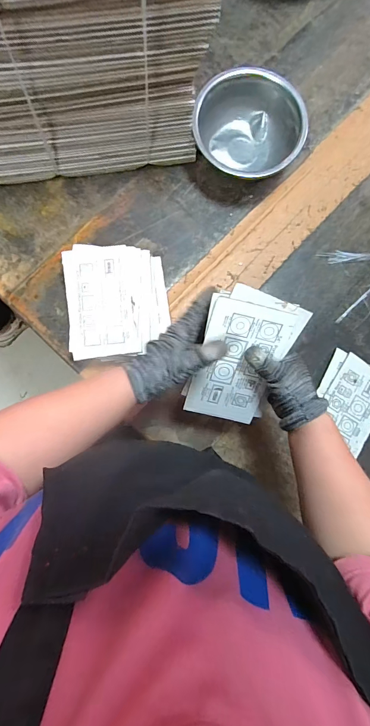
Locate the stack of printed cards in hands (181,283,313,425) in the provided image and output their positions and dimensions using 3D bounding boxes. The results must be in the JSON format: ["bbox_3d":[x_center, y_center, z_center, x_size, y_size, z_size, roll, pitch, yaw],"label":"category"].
[{"bbox_3d":[0.068,-0.001,0.404,0.106,0.007,0.175,13,121,-7],"label":"stack of printed cards in hands"}]

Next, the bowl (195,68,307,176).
[{"bbox_3d":[0.097,-0.375,0.535,0.180,0.083,0.136,9,96,-3],"label":"bowl"}]

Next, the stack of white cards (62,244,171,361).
[{"bbox_3d":[-0.100,-0.092,0.509,0.147,0.041,0.164,-5,83,-5],"label":"stack of white cards"}]

